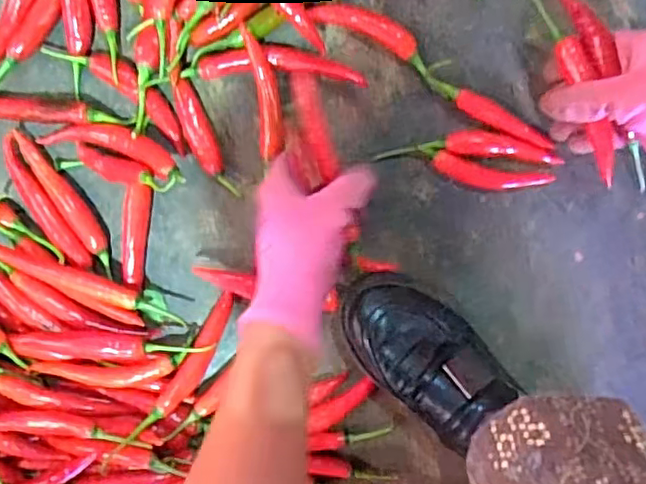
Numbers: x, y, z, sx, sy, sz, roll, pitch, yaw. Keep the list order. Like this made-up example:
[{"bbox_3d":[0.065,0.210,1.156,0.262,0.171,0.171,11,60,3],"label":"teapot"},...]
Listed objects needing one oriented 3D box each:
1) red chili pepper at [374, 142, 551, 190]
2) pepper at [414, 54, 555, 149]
[{"bbox_3d":[0.114,-0.059,0.491,0.140,0.016,0.025,16,99,0],"label":"red chili pepper"},{"bbox_3d":[0.123,-0.104,0.483,0.126,0.020,0.018,30,99,-2],"label":"pepper"}]

